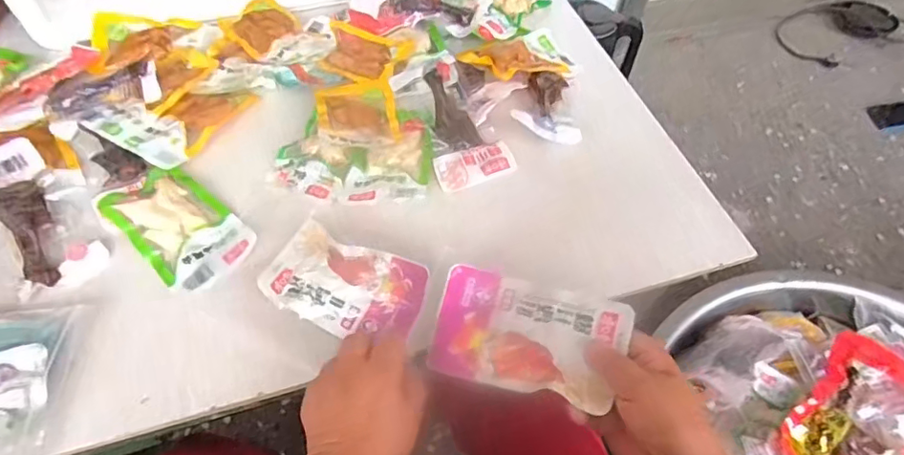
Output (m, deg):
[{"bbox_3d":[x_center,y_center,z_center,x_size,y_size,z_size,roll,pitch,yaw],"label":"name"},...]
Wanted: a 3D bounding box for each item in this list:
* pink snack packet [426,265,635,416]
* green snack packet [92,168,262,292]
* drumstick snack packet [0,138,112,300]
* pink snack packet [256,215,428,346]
[{"bbox_3d":[0.055,0.078,0.399,0.138,0.007,0.082,9,65,19],"label":"pink snack packet"},{"bbox_3d":[-0.249,-0.007,0.484,0.142,0.018,0.078,35,60,21],"label":"green snack packet"},{"bbox_3d":[-0.378,-0.013,0.486,0.167,0.016,0.086,42,50,14],"label":"drumstick snack packet"},{"bbox_3d":[-0.090,0.046,0.450,0.134,0.019,0.077,23,57,14],"label":"pink snack packet"}]

